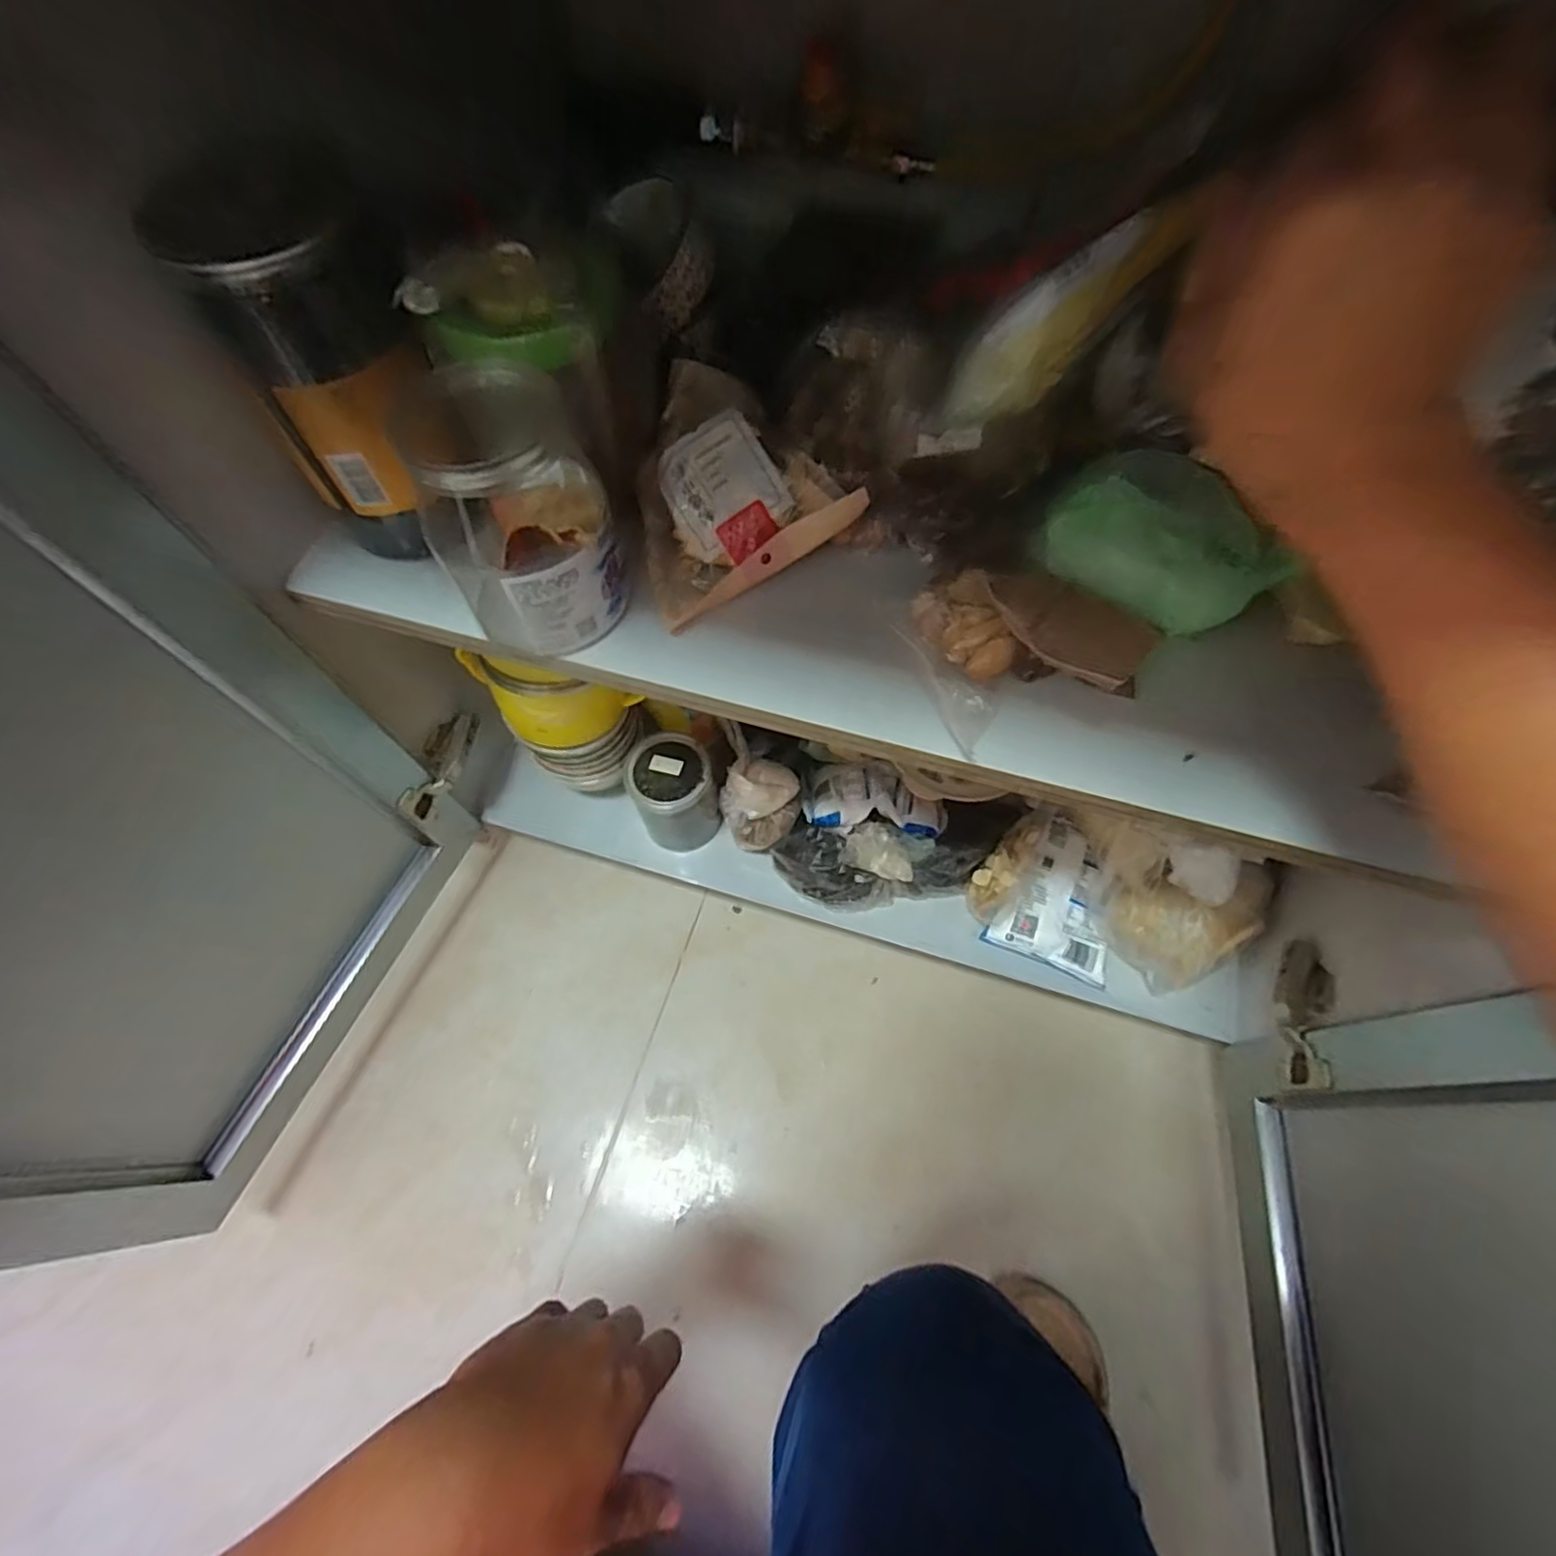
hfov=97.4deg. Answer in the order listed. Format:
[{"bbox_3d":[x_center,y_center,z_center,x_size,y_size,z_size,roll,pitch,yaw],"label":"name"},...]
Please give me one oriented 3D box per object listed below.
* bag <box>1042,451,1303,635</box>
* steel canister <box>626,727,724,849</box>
[{"bbox_3d":[0.214,-0.130,0.384,0.123,0.041,0.081,34,68,17],"label":"bag"},{"bbox_3d":[-0.103,0.017,0.685,0.075,0.111,0.078,0,63,1],"label":"steel canister"}]

